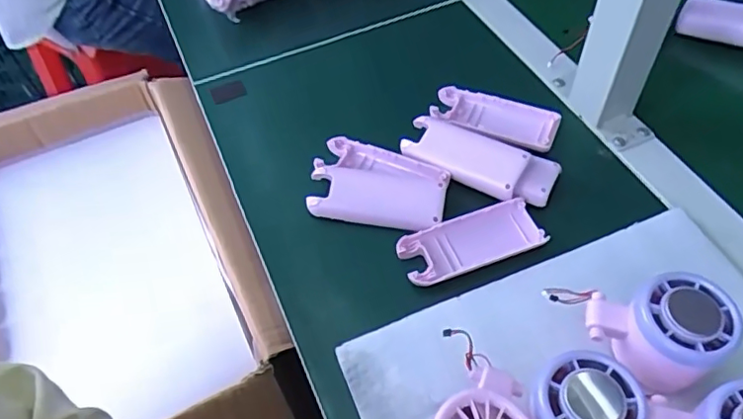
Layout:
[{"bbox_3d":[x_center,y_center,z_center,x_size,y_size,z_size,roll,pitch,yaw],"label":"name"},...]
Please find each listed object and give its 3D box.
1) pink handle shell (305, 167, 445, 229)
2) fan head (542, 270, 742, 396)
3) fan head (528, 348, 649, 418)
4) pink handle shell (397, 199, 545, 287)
[{"bbox_3d":[0.004,-0.013,0.447,0.103,0.013,0.051,6,54,9],"label":"pink handle shell"},{"bbox_3d":[0.158,0.074,0.341,0.097,0.055,0.061,7,54,10],"label":"fan head"},{"bbox_3d":[0.111,0.120,0.312,0.055,0.052,0.071,23,59,20],"label":"fan head"},{"bbox_3d":[0.072,0.023,0.416,0.101,0.010,0.043,-19,54,-9],"label":"pink handle shell"}]

